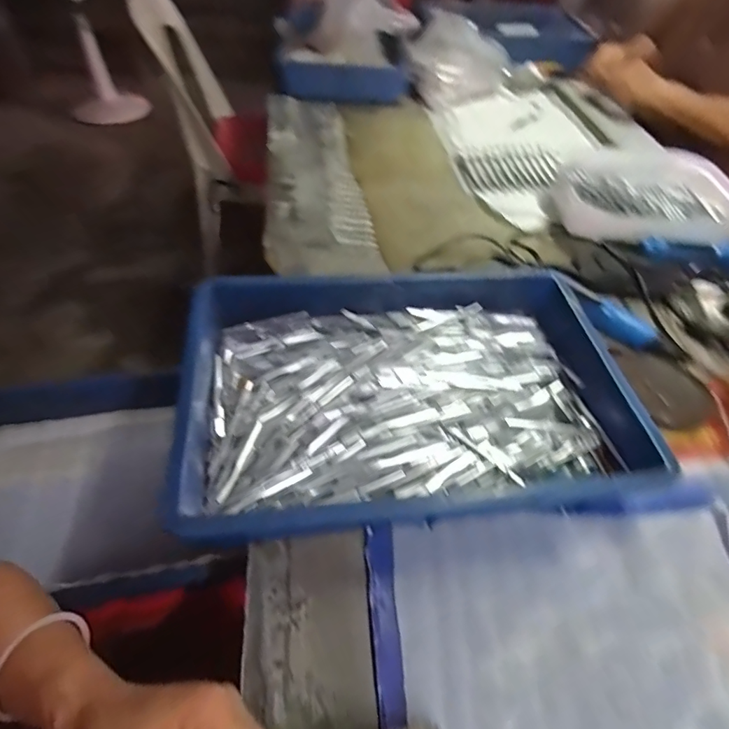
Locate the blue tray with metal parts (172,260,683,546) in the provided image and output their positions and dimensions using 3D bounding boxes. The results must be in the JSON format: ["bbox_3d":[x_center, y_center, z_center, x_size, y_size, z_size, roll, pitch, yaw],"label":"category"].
[{"bbox_3d":[0.046,0.023,0.481,0.446,0.066,0.290,-3,50,-9],"label":"blue tray with metal parts"}]

